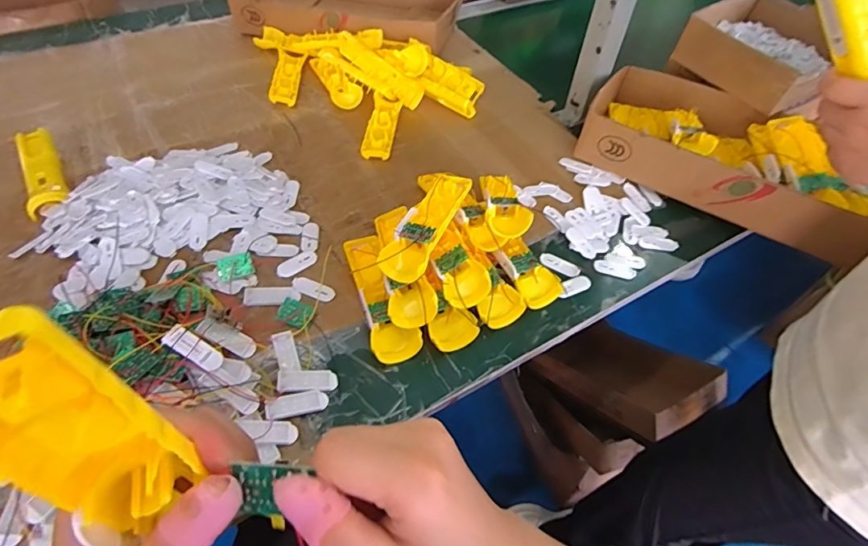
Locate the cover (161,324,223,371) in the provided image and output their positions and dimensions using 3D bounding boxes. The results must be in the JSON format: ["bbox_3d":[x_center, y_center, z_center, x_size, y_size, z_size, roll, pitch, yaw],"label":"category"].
[{"bbox_3d":[-0.226,0.071,0.428,0.056,0.007,0.021,34,56,-2],"label":"cover"}]

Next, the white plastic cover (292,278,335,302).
[{"bbox_3d":[-0.138,0.018,0.520,0.050,0.007,0.022,19,54,11],"label":"white plastic cover"}]

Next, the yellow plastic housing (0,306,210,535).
[{"bbox_3d":[-0.117,0.055,0.150,0.044,0.103,0.021,-34,50,-26],"label":"yellow plastic housing"}]

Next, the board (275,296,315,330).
[{"bbox_3d":[-0.148,0.044,0.488,0.034,0.006,0.027,28,74,-7],"label":"board"}]

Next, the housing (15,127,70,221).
[{"bbox_3d":[-0.511,-0.132,0.598,0.045,0.033,0.155,-23,57,-19],"label":"housing"}]

